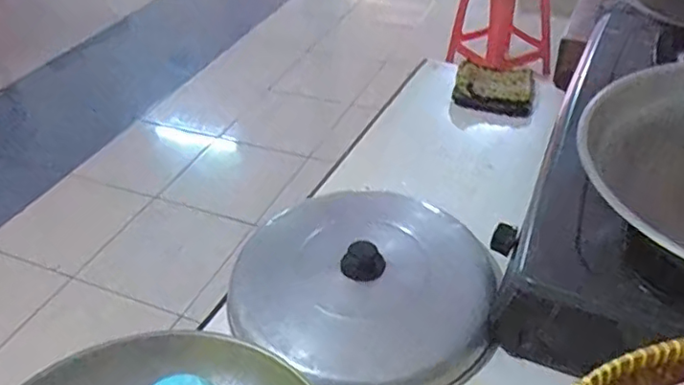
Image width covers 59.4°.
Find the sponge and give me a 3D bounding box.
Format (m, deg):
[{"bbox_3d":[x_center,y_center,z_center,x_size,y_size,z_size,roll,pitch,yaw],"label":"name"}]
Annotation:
[{"bbox_3d":[0.297,-0.205,1.170,0.146,0.040,0.114,9,41,16],"label":"sponge"}]

